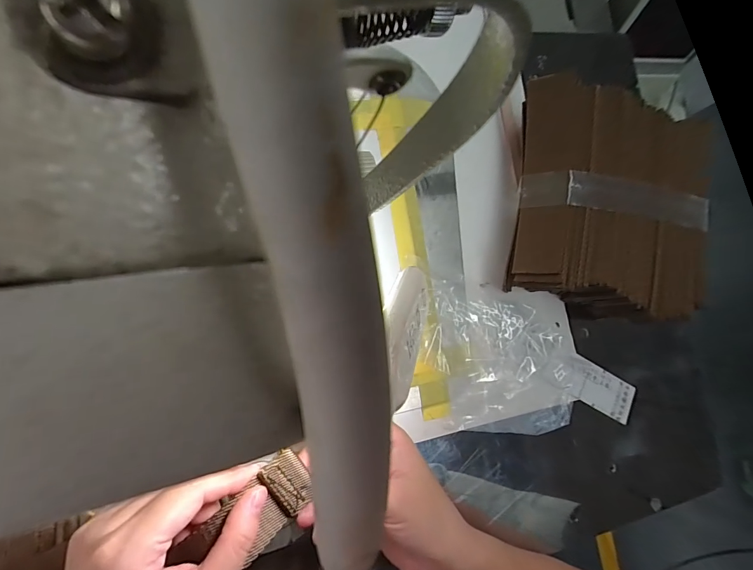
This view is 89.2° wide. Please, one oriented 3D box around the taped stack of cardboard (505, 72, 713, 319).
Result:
[{"bbox_3d":[0.177,-0.065,0.300,0.131,0.069,0.173,9,83,-13],"label":"taped stack of cardboard"}]

